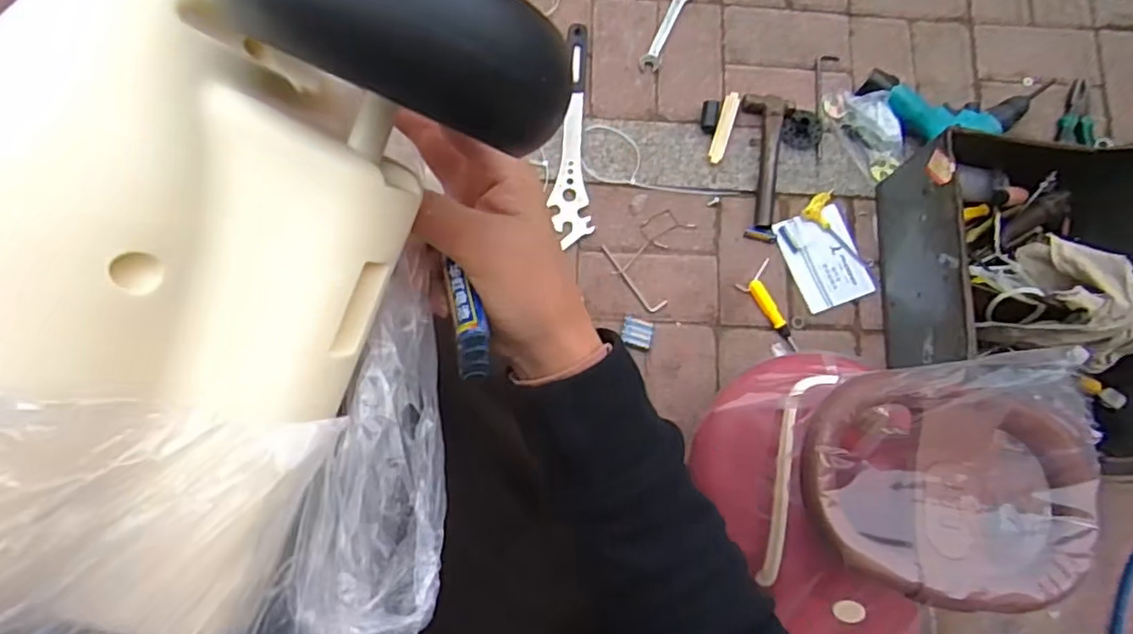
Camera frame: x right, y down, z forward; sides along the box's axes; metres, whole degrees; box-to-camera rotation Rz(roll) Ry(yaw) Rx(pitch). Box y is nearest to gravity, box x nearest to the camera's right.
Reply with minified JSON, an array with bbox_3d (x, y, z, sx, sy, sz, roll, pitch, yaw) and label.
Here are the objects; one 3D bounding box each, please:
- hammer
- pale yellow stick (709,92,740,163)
[{"bbox_3d":[0.291,-0.225,0.911,0.073,0.022,0.188,1,80,-2],"label":"hammer"},{"bbox_3d":[0.230,-0.275,0.925,0.022,0.010,0.105,16,83,3],"label":"pale yellow stick"}]

